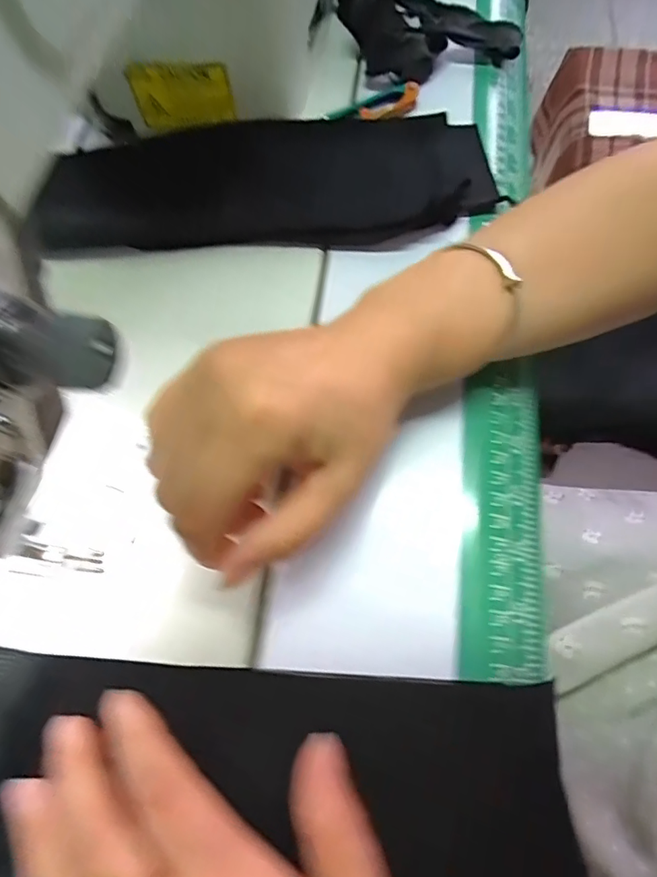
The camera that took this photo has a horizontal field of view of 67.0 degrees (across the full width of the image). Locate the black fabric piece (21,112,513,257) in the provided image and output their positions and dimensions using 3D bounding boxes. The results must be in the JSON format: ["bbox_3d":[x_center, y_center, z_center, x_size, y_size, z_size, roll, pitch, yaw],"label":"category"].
[{"bbox_3d":[-0.041,-0.146,0.284,0.268,0.010,0.092,-7,66,1],"label":"black fabric piece"}]

